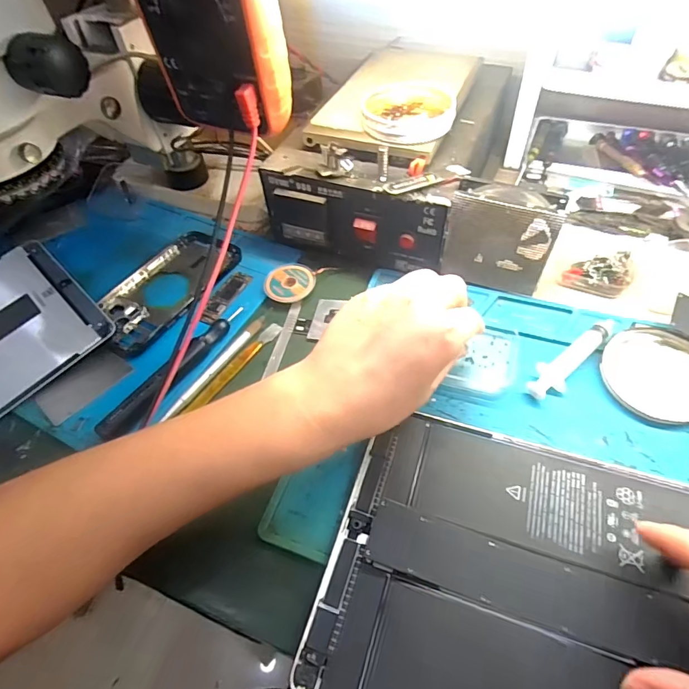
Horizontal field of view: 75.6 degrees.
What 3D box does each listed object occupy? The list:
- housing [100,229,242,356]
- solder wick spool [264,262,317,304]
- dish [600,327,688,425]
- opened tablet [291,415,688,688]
[{"bbox_3d":[-0.161,-0.054,0.403,0.080,0.013,0.143,20,57,19],"label":"housing"},{"bbox_3d":[-0.051,-0.056,0.399,0.044,0.009,0.045,-3,53,3],"label":"solder wick spool"},{"bbox_3d":[0.224,0.019,0.315,0.073,0.009,0.076,-3,53,3],"label":"dish"},{"bbox_3d":[0.109,0.133,0.239,0.227,0.010,0.170,13,55,15],"label":"opened tablet"}]

